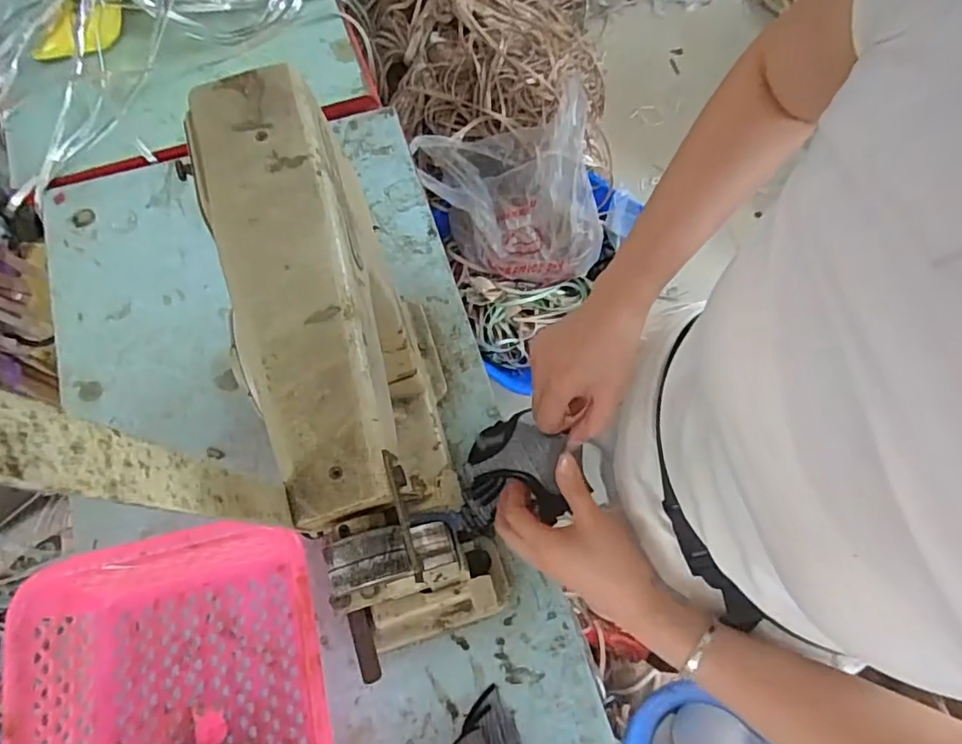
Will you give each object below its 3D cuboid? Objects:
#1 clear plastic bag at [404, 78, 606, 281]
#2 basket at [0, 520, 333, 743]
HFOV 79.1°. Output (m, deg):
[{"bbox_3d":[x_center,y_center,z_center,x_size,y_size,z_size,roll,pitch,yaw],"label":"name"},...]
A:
[{"bbox_3d":[0.092,-0.415,1.384,0.430,0.115,0.391,-21,108,-2],"label":"clear plastic bag"},{"bbox_3d":[-0.267,0.338,0.533,0.270,0.101,0.354,-15,71,-6],"label":"basket"}]

